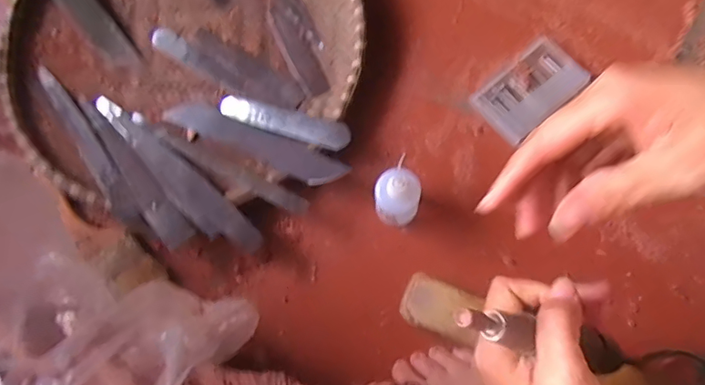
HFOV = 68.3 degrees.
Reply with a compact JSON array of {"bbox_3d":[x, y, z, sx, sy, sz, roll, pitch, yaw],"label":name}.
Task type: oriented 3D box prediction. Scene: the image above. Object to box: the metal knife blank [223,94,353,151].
[{"bbox_3d":[-0.064,-0.064,0.471,0.129,0.008,0.026,18,70,20],"label":"metal knife blank"}]

